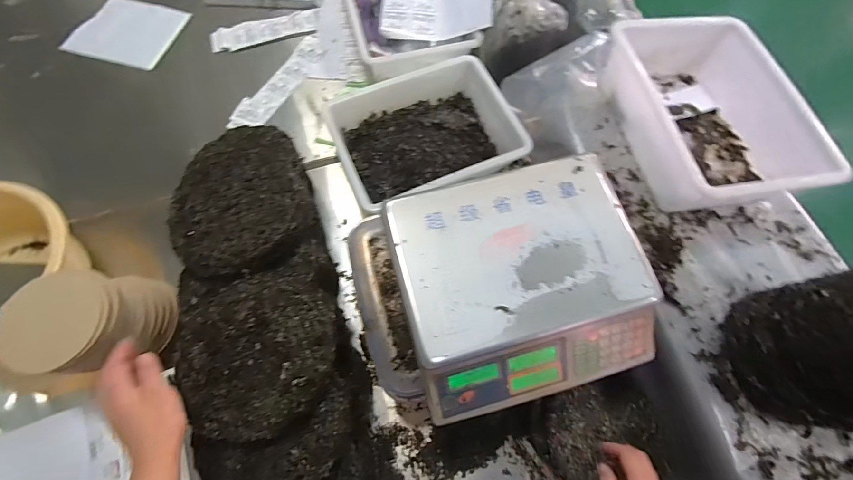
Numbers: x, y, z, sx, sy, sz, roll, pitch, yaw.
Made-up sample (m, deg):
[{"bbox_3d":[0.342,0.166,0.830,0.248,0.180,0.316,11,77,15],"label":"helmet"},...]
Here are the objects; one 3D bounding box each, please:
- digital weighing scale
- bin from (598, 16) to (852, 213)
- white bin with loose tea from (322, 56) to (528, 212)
[{"bbox_3d":[0.131,0.063,0.540,0.324,0.118,0.297,-14,70,-7],"label":"digital weighing scale"},{"bbox_3d":[0.482,-0.230,0.655,0.269,0.120,0.350,-10,70,-5],"label":"bin"},{"bbox_3d":[-0.011,-0.230,0.800,0.359,0.096,0.285,-22,71,-9],"label":"white bin with loose tea"}]

